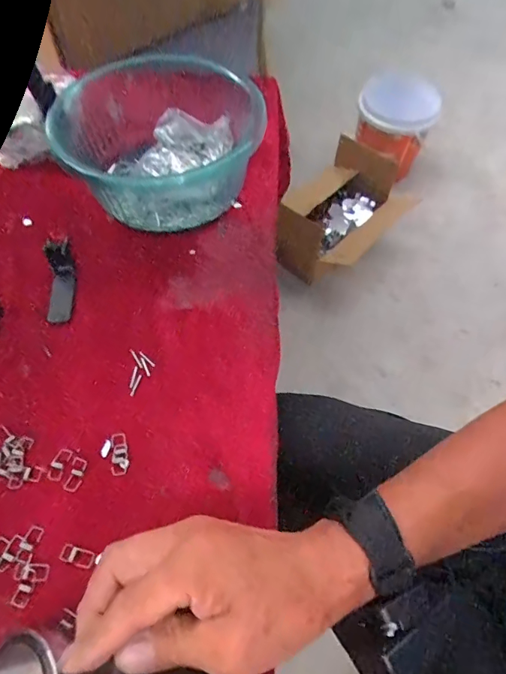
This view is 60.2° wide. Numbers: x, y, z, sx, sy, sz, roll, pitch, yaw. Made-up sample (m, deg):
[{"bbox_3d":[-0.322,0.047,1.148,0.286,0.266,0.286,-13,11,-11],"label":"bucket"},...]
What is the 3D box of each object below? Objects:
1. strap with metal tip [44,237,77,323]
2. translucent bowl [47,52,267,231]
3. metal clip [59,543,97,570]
[{"bbox_3d":[-0.183,-0.053,0.416,0.024,0.009,0.082,-7,75,-8],"label":"strap with metal tip"},{"bbox_3d":[-0.097,-0.211,0.462,0.199,0.088,0.181,1,58,-1],"label":"translucent bowl"},{"bbox_3d":[-0.122,0.152,0.303,0.023,0.004,0.011,16,59,8],"label":"metal clip"}]

